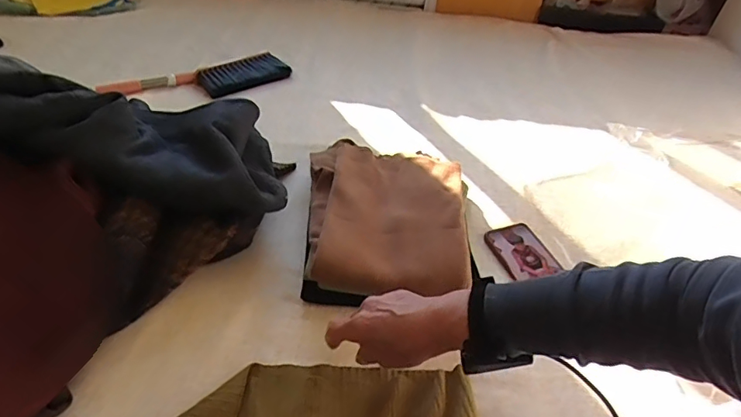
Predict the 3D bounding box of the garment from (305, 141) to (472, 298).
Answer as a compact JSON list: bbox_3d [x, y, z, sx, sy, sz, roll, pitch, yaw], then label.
[{"bbox_3d":[0.020,-0.002,0.745,0.242,0.046,0.292,7,39,1],"label":"garment"}]

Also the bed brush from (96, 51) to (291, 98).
[{"bbox_3d":[-0.356,-0.274,1.049,0.383,0.045,0.089,-16,44,-25],"label":"bed brush"}]

